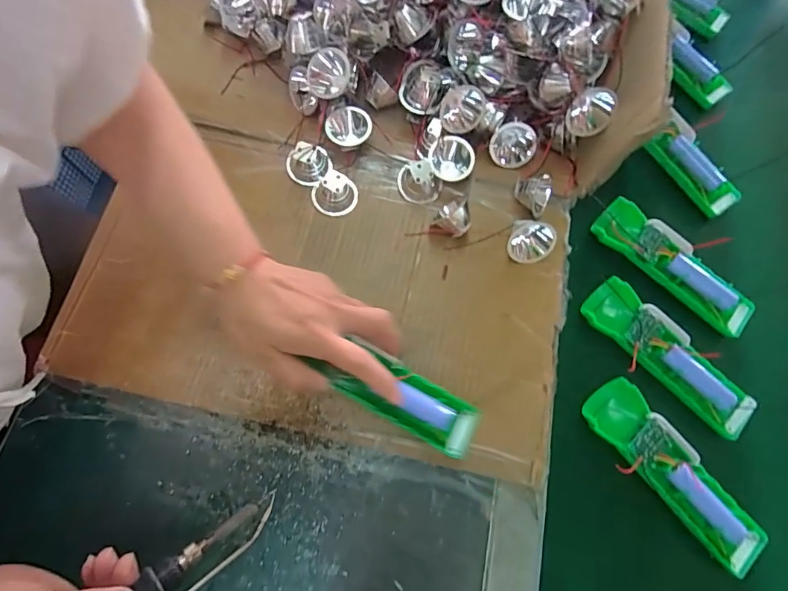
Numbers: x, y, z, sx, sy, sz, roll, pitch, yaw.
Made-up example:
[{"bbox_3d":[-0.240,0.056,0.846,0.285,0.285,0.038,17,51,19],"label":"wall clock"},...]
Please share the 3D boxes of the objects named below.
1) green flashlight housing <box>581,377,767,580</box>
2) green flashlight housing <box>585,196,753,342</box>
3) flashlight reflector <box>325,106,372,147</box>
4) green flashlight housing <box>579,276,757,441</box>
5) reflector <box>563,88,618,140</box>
[{"bbox_3d":[0.222,0.141,0.345,0.050,0.025,0.153,-36,76,-14],"label":"green flashlight housing"},{"bbox_3d":[0.268,-0.032,0.409,0.158,0.020,0.049,43,74,12],"label":"green flashlight housing"},{"bbox_3d":[-0.047,-0.172,0.436,0.044,0.021,0.037,2,98,-12],"label":"flashlight reflector"},{"bbox_3d":[0.242,0.050,0.377,0.155,0.028,0.050,43,74,12],"label":"green flashlight housing"},{"bbox_3d":[0.183,-0.170,0.399,0.037,0.045,0.028,38,73,10],"label":"reflector"}]

